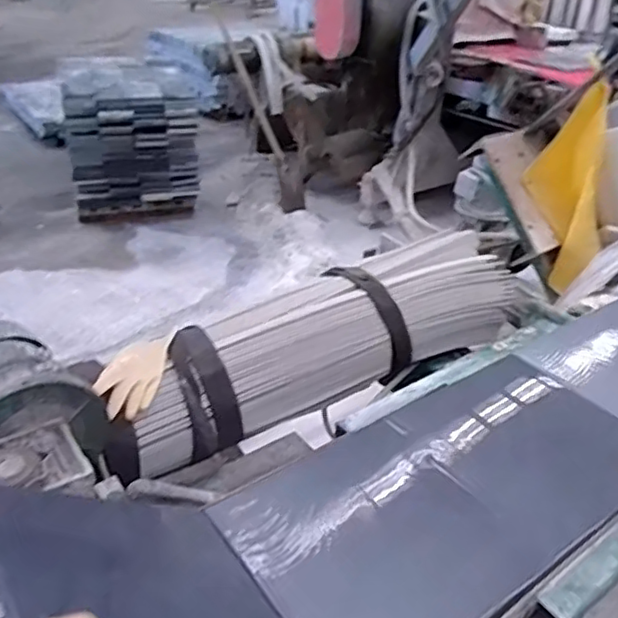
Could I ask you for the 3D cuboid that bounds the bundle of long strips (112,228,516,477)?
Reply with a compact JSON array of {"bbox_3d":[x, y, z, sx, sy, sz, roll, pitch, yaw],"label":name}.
[{"bbox_3d":[0.022,0.066,1.193,0.853,0.170,0.251,-19,38,-30],"label":"bundle of long strips"}]

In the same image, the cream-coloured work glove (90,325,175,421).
[{"bbox_3d":[-0.304,0.111,1.108,0.094,0.040,0.210,5,32,5],"label":"cream-coloured work glove"}]

